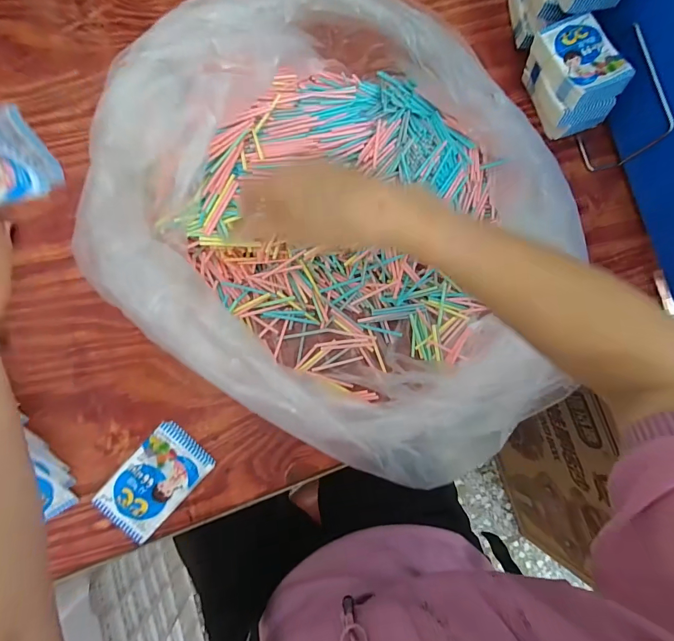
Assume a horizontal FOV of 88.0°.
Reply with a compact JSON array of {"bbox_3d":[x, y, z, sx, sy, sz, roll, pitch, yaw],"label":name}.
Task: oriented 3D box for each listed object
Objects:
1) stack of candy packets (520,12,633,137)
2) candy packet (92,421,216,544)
[{"bbox_3d":[0.301,-0.313,0.449,0.076,0.070,0.123,-19,83,-7],"label":"stack of candy packets"},{"bbox_3d":[-0.194,0.170,0.370,0.071,0.010,0.109,42,81,3],"label":"candy packet"}]

